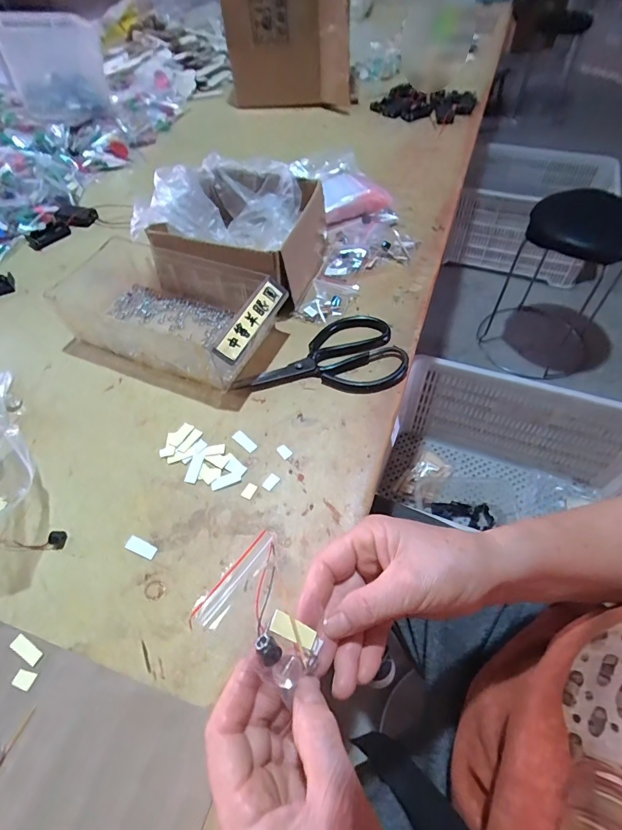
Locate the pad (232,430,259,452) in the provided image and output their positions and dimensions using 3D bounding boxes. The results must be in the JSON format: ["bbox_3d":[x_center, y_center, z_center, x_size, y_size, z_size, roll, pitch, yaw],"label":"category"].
[{"bbox_3d":[-0.065,0.025,0.401,0.029,0.004,0.011,37,65,26],"label":"pad"}]

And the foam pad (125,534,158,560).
[{"bbox_3d":[-0.143,0.111,0.345,0.027,0.004,0.012,20,59,17],"label":"foam pad"}]

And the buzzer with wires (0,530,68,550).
[{"bbox_3d":[-0.244,0.107,0.353,0.065,0.008,0.016,-1,55,3],"label":"buzzer with wires"}]

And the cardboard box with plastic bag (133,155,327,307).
[{"bbox_3d":[-0.085,-0.243,0.529,0.203,0.103,0.194,20,59,17],"label":"cardboard box with plastic bag"}]

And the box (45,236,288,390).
[{"bbox_3d":[-0.161,-0.118,0.474,0.246,0.065,0.126,18,58,16],"label":"box"}]

